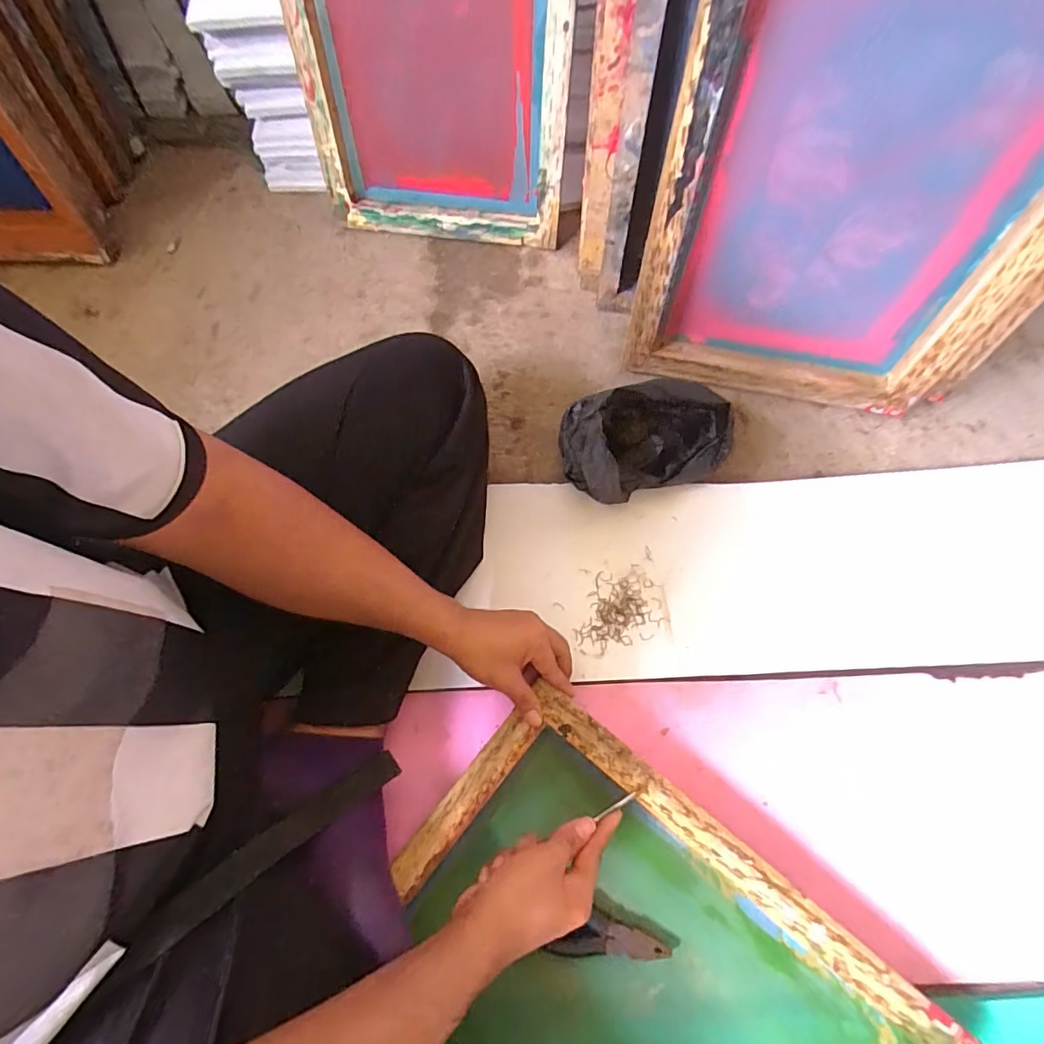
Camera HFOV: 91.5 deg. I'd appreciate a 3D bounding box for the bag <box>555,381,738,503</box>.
[{"bbox_3d":[0.150,-0.087,0.610,0.201,0.102,0.122,-5,68,0],"label":"bag"}]

